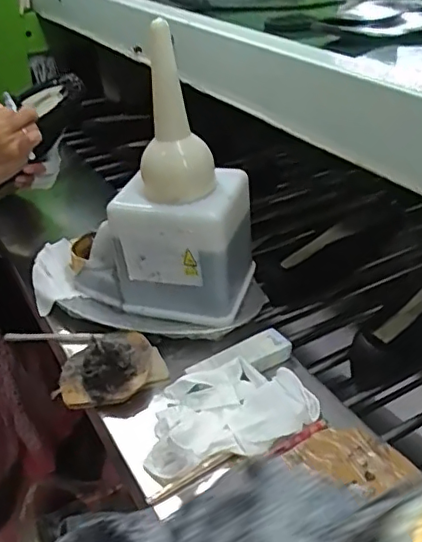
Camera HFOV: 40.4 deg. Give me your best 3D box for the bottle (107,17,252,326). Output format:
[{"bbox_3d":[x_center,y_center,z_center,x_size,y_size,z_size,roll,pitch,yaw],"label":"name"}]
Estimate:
[{"bbox_3d":[-0.035,-0.109,0.711,0.164,0.316,0.139,11,36,15],"label":"bottle"}]

